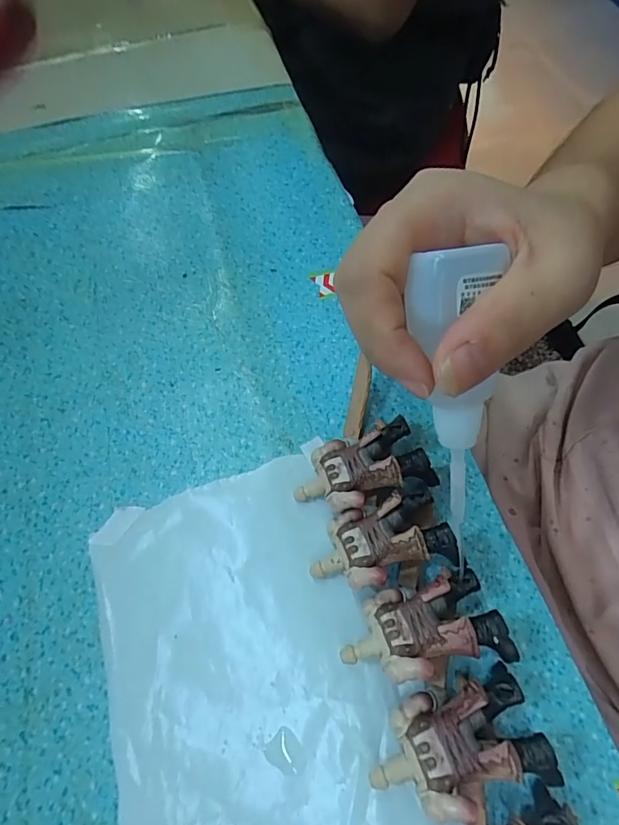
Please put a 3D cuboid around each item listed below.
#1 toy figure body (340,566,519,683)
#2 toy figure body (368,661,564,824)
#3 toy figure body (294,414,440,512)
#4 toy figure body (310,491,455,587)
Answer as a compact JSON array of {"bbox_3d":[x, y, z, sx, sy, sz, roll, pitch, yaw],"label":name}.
[{"bbox_3d":[0.043,0.082,0.176,0.059,0.028,0.033,-8,63,-4],"label":"toy figure body"},{"bbox_3d":[0.051,0.117,0.160,0.058,0.026,0.033,-17,64,-8],"label":"toy figure body"},{"bbox_3d":[0.023,0.027,0.207,0.058,0.022,0.034,-20,64,-9],"label":"toy figure body"},{"bbox_3d":[0.029,0.055,0.191,0.055,0.023,0.033,-13,64,-6],"label":"toy figure body"}]

